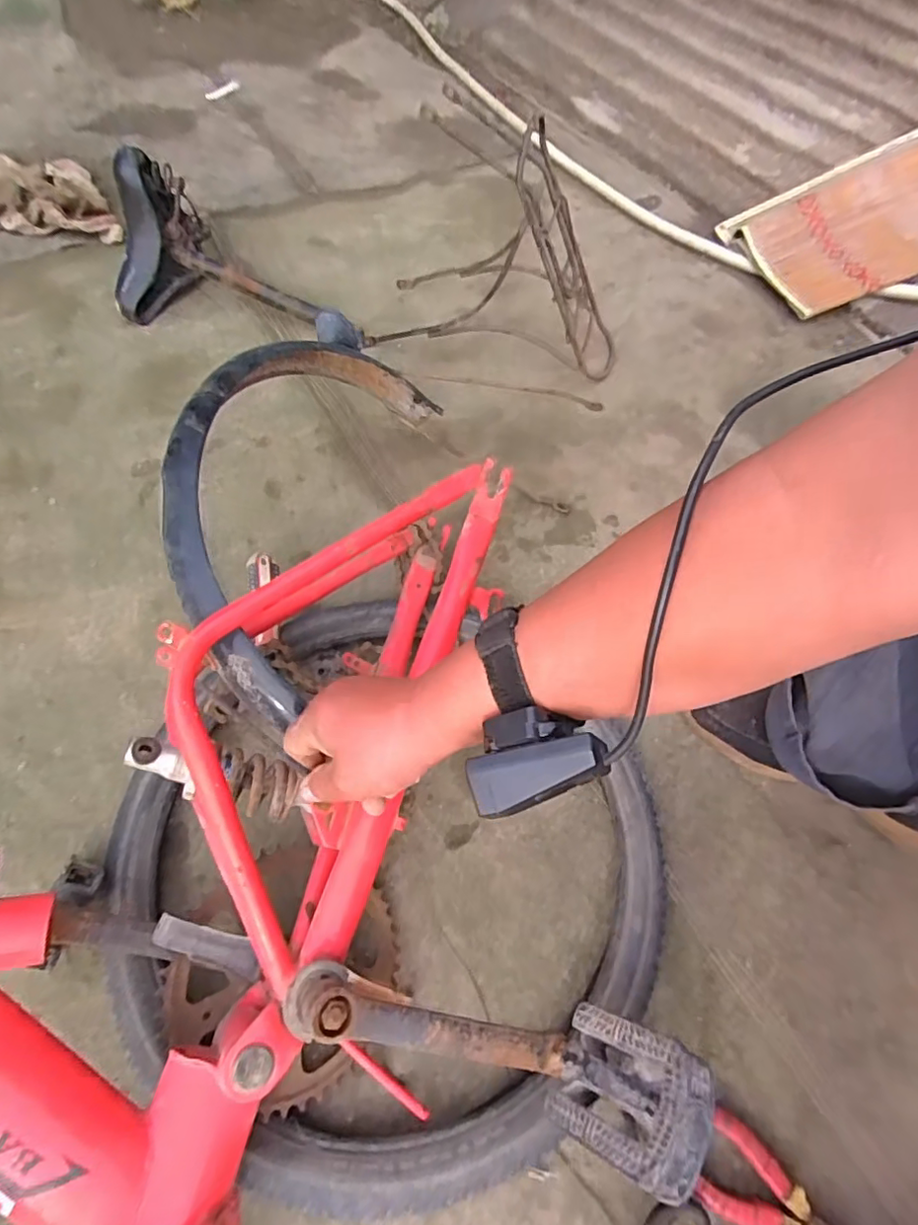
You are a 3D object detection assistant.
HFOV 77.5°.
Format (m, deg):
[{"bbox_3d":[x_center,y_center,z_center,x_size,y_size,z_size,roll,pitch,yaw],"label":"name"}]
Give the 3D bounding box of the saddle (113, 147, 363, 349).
[{"bbox_3d":[-0.356,-0.569,0.875,0.309,0.176,0.205,6,59,0],"label":"saddle"}]

